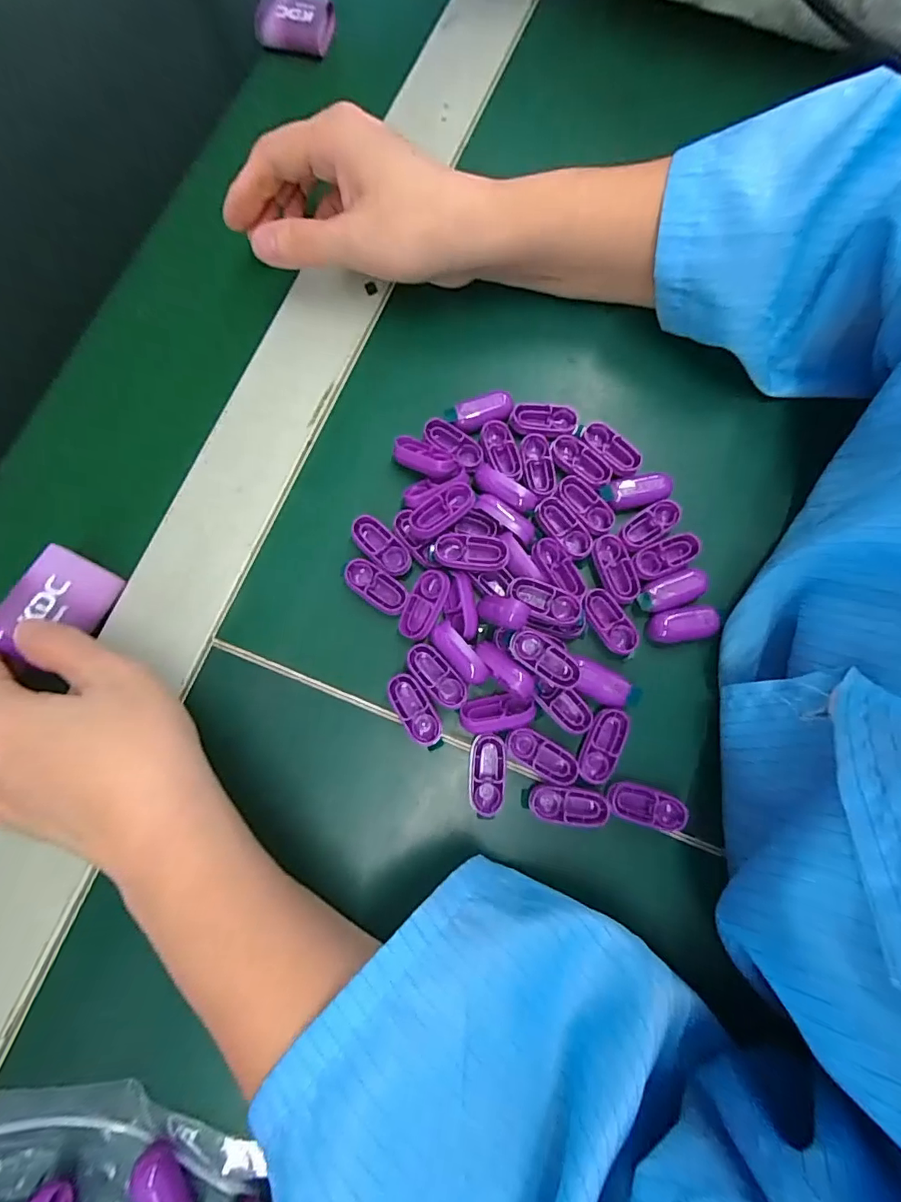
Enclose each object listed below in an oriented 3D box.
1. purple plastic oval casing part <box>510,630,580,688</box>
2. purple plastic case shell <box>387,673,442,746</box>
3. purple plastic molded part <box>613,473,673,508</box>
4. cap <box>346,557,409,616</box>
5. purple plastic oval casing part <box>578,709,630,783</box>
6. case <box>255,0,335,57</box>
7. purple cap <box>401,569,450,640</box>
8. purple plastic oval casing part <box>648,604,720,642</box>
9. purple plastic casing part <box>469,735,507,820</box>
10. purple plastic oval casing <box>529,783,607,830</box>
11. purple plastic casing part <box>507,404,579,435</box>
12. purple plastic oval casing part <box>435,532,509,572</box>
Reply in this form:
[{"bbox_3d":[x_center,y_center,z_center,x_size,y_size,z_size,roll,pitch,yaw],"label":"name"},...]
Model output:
[{"bbox_3d":[0.042,0.026,0.225,0.033,0.012,0.016,31,79,6],"label":"purple plastic oval casing part"},{"bbox_3d":[-0.016,0.049,0.230,0.015,0.011,0.033,-30,79,-7],"label":"purple plastic case shell"},{"bbox_3d":[0.095,-0.056,0.250,0.028,0.004,0.015,-4,78,-1],"label":"purple plastic molded part"},{"bbox_3d":[-0.035,-0.007,0.236,0.032,0.004,0.017,32,79,7],"label":"cap"},{"bbox_3d":[0.069,0.065,0.226,0.014,0.007,0.034,25,79,5],"label":"purple plastic oval casing part"},{"bbox_3d":[-0.099,-0.367,0.318,0.045,0.018,0.025,12,78,2],"label":"case"},{"bbox_3d":[-0.012,0.001,0.234,0.016,0.005,0.033,29,79,6],"label":"purple cap"},{"bbox_3d":[0.111,0.011,0.241,0.031,0.011,0.015,-9,78,-2],"label":"purple plastic oval casing part"},{"bbox_3d":[0.016,0.078,0.226,0.016,0.008,0.034,2,78,0],"label":"purple plastic casing part"},{"bbox_3d":[0.052,0.090,0.222,0.034,0.007,0.015,9,78,2],"label":"purple plastic oval casing"},{"bbox_3d":[0.048,-0.093,0.258,0.034,0.006,0.015,5,78,1],"label":"purple plastic casing part"},{"bbox_3d":[0.010,-0.022,0.234,0.033,0.010,0.015,7,78,1],"label":"purple plastic oval casing part"}]

